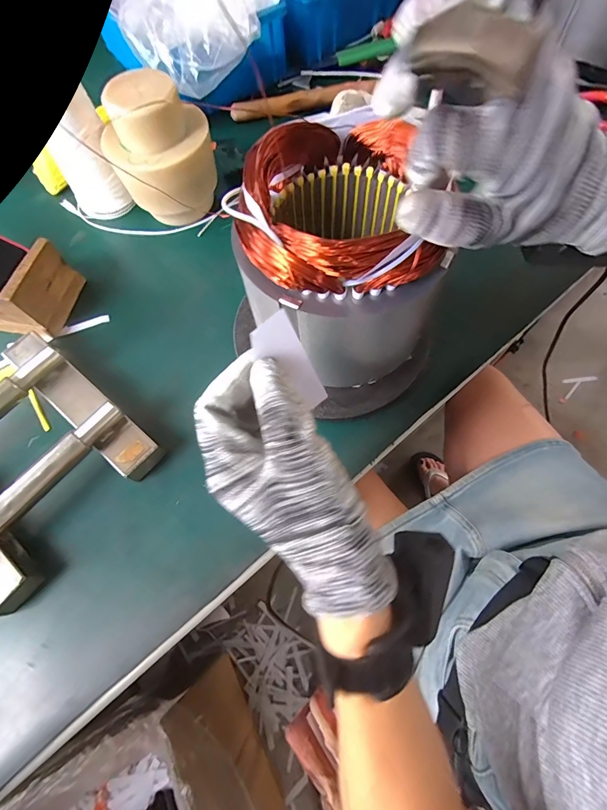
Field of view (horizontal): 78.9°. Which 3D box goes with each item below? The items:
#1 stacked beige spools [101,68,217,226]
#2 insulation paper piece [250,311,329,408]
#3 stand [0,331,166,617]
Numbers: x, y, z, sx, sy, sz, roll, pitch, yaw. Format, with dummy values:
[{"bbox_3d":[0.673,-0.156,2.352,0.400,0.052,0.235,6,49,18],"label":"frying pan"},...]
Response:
[{"bbox_3d":[-0.150,-0.277,0.408,0.088,0.127,0.103,22,71,12],"label":"stacked beige spools"},{"bbox_3d":[-0.006,-0.021,0.210,0.023,0.066,0.004,-39,44,-8],"label":"insulation paper piece"},{"bbox_3d":[-0.267,0.042,0.333,0.214,0.042,0.182,38,74,16],"label":"stand"}]

